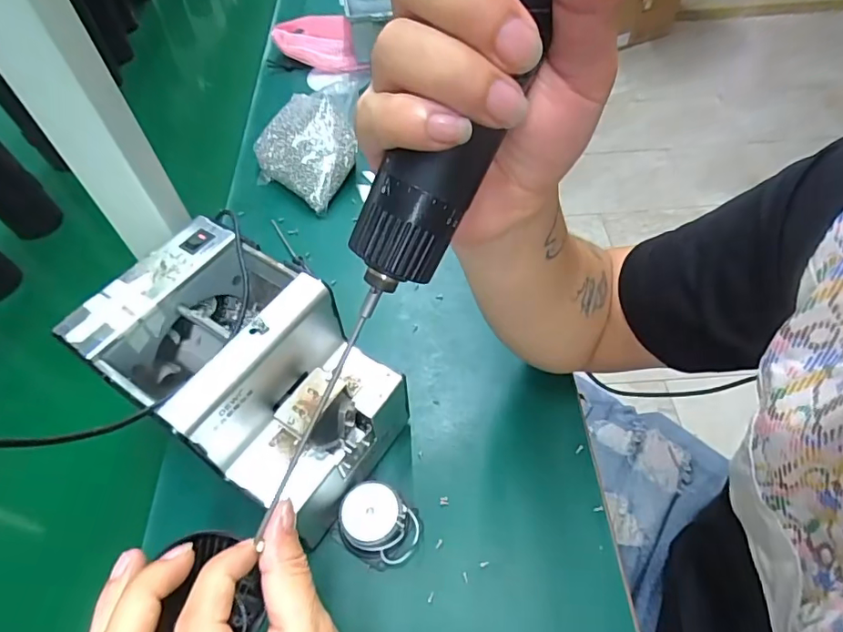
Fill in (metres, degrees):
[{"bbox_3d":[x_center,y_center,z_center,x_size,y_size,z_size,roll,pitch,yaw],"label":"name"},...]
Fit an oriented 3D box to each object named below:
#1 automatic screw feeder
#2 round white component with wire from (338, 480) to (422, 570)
[{"bbox_3d":[-0.113,0.050,0.374,0.184,0.152,0.125,28,60,21],"label":"automatic screw feeder"},{"bbox_3d":[-0.030,0.149,0.368,0.055,0.028,0.050,-1,54,2],"label":"round white component with wire"}]

